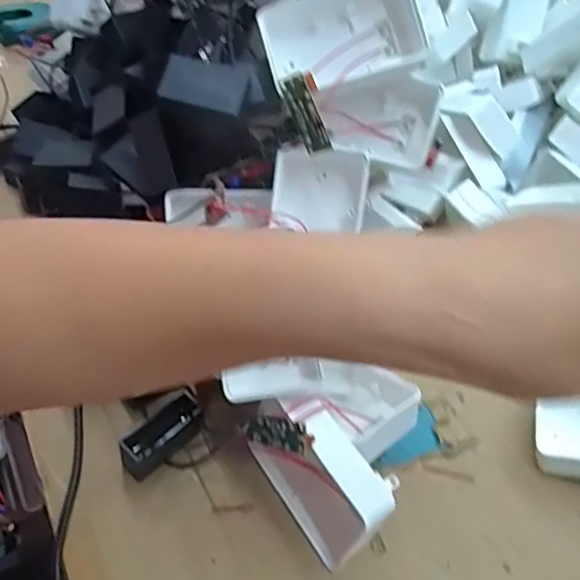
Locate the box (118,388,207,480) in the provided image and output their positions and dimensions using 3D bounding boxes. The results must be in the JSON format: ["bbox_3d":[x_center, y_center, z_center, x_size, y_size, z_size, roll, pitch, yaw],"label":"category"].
[{"bbox_3d":[-0.072,0.085,0.339,0.018,0.031,0.053,37,52,24],"label":"box"}]

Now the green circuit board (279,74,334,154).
[{"bbox_3d":[0.009,-0.098,0.327,0.009,0.043,0.016,-36,20,-26],"label":"green circuit board"}]

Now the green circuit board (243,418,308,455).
[{"bbox_3d":[-0.009,0.075,0.305,0.045,0.004,0.016,-1,85,45],"label":"green circuit board"}]

